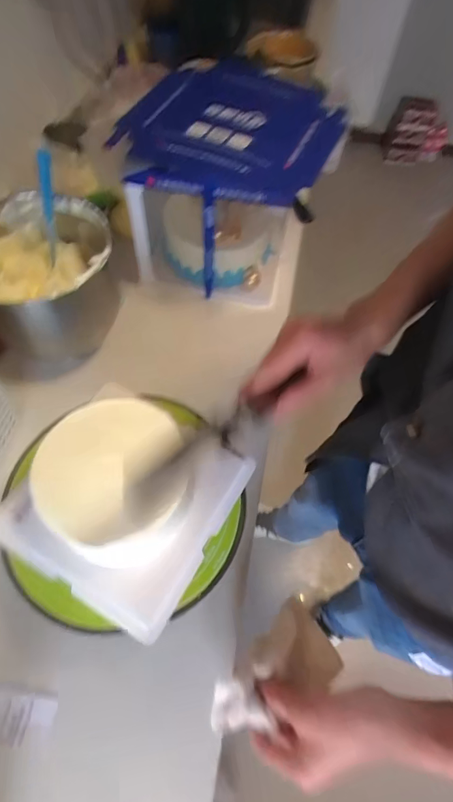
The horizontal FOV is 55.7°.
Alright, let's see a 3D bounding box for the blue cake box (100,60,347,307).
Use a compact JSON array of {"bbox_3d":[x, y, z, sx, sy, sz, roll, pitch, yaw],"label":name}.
[{"bbox_3d":[0.005,-0.396,0.813,0.325,0.258,0.329,14,61,5],"label":"blue cake box"}]

